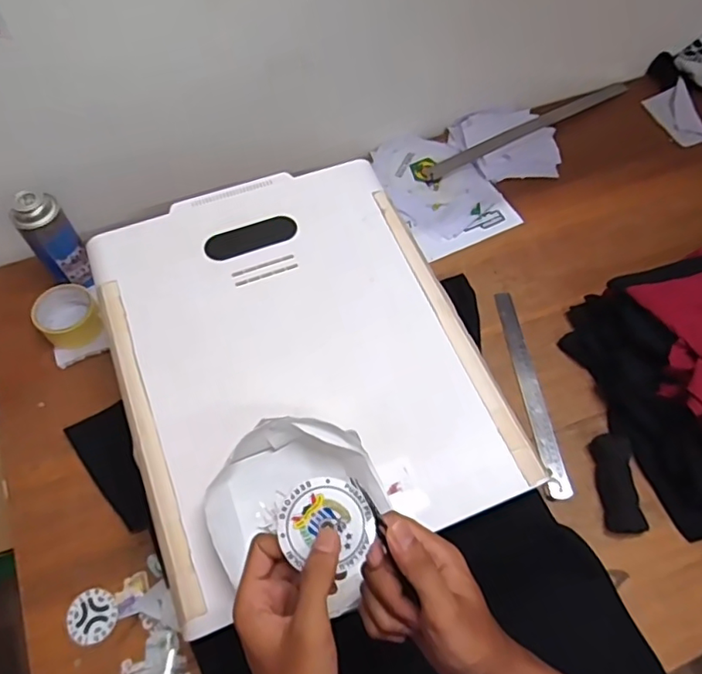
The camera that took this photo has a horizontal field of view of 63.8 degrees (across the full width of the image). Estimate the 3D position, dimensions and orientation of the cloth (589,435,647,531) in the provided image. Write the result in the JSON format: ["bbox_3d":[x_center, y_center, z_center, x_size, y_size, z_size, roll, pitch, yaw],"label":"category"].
[{"bbox_3d":[0.359,0.192,0.753,0.053,0.024,0.128,-1,61,-2],"label":"cloth"}]

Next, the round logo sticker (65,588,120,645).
[{"bbox_3d":[-0.308,0.332,0.671,0.057,0.005,0.059,0,61,-1],"label":"round logo sticker"}]

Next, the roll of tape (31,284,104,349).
[{"bbox_3d":[-0.426,-0.031,0.852,0.086,0.040,0.094,0,61,-1],"label":"roll of tape"}]

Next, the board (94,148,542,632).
[{"bbox_3d":[-0.067,0.009,0.669,0.399,0.022,0.493,-18,65,-12],"label":"board"}]

